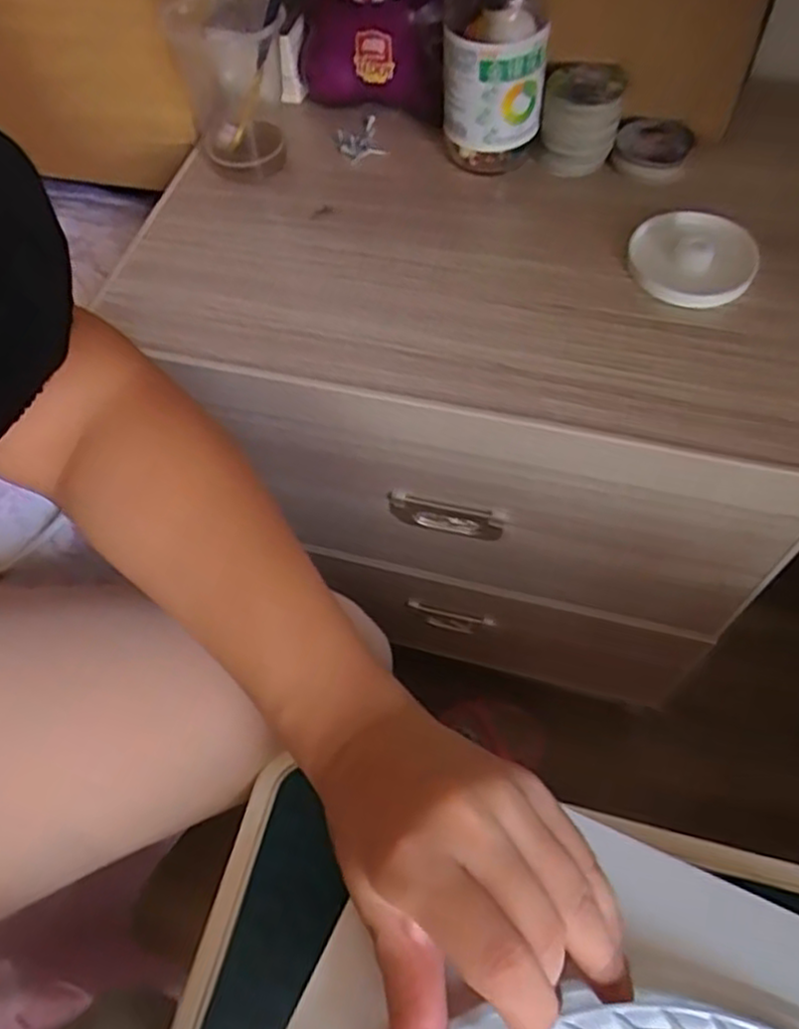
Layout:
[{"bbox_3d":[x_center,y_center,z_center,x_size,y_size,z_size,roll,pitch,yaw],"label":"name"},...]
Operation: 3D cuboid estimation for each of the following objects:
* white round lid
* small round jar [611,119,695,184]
[{"bbox_3d":[0.166,-0.149,0.411,0.067,0.010,0.072,12,61,11],"label":"white round lid"},{"bbox_3d":[0.157,-0.228,0.451,0.045,0.017,0.039,15,62,12],"label":"small round jar"}]

